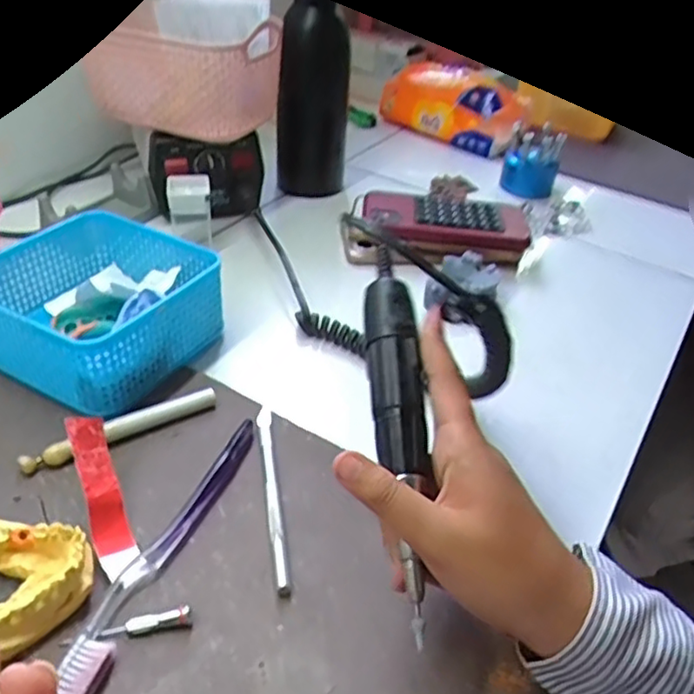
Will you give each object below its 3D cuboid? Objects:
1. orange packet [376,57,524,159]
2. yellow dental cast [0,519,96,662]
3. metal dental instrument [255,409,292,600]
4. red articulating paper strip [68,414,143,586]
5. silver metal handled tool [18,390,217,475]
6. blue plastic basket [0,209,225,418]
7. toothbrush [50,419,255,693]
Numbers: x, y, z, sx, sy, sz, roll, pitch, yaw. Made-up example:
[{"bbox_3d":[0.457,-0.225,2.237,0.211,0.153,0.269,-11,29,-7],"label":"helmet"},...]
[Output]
[{"bbox_3d":[0.130,-0.294,0.810,0.076,0.069,0.215,-29,51,-34],"label":"orange packet"},{"bbox_3d":[-0.148,0.110,0.315,0.050,0.026,0.062,-11,42,-19],"label":"yellow dental cast"},{"bbox_3d":[-0.044,0.080,0.380,0.010,0.007,0.133,-3,40,-10],"label":"metal dental instrument"},{"bbox_3d":[-0.128,0.077,0.350,0.020,0.006,0.084,-6,72,-44],"label":"red articulating paper strip"},{"bbox_3d":[-0.136,0.049,0.404,0.118,0.013,0.013,-22,46,-30],"label":"silver metal handled tool"},{"bbox_3d":[-0.170,-0.029,0.457,0.129,0.059,0.132,23,42,20],"label":"blue plastic basket"},{"bbox_3d":[-0.095,0.102,0.344,0.021,0.010,0.185,15,40,12],"label":"toothbrush"}]

